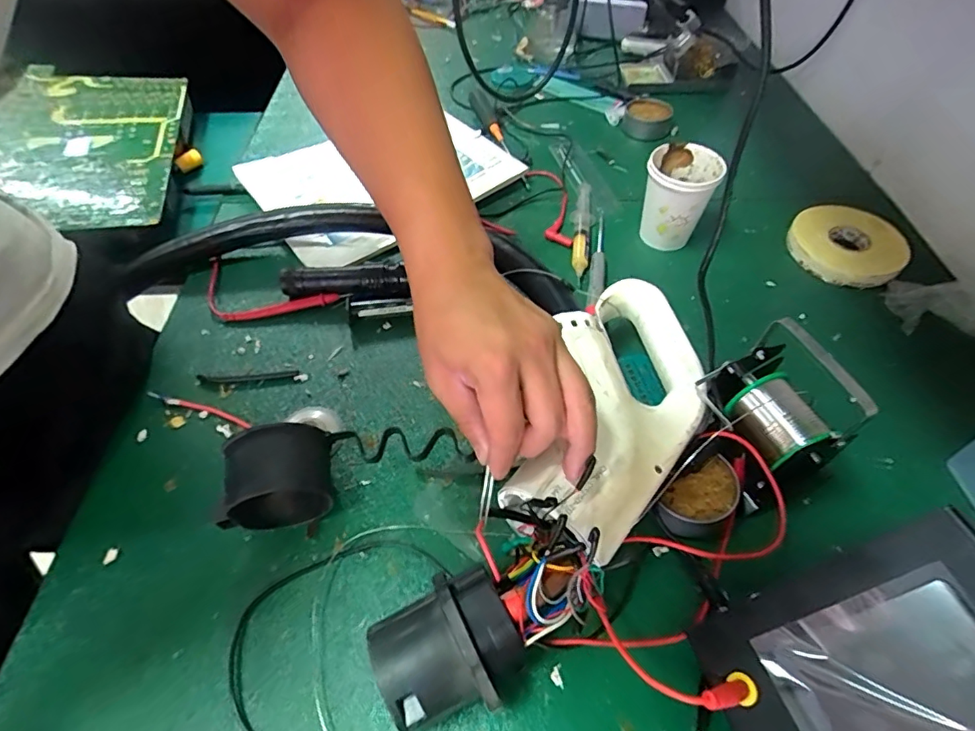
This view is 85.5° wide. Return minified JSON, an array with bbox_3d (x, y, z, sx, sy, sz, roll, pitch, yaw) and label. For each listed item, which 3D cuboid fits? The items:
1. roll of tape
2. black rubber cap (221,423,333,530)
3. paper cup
[{"bbox_3d":[0.383,-0.130,0.562,0.108,0.026,0.110,0,51,0],"label":"roll of tape"},{"bbox_3d":[-0.144,0.082,0.372,0.071,0.068,0.052,-12,53,-9],"label":"black rubber cap"},{"bbox_3d":[0.198,-0.172,0.555,0.072,0.088,0.074,23,56,17],"label":"paper cup"}]

